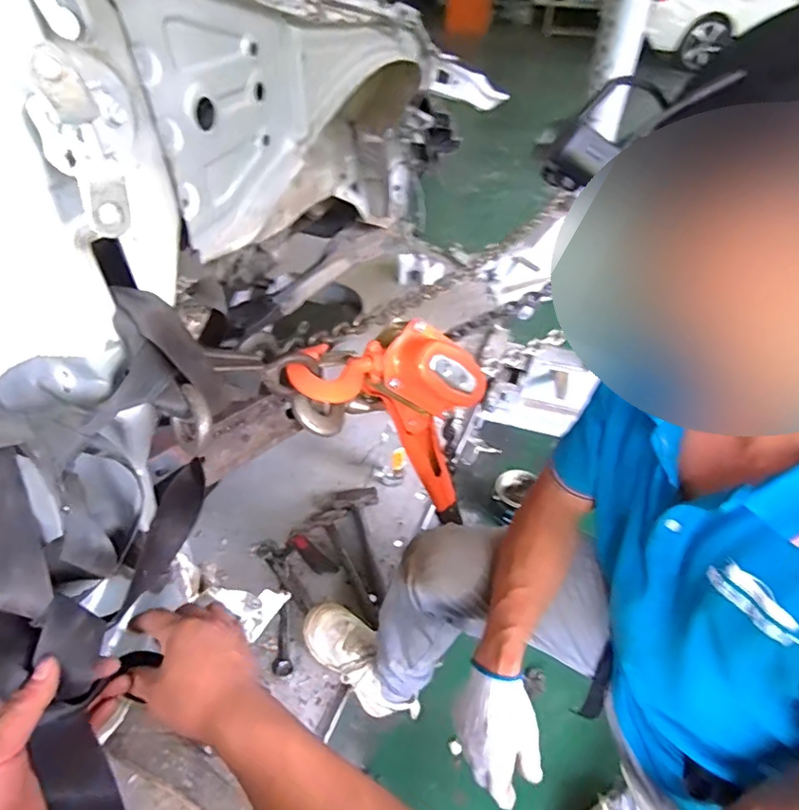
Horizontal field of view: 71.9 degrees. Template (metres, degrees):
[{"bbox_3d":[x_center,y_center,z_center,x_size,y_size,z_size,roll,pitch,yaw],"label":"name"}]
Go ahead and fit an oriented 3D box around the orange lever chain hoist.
[{"bbox_3d":[0.021,0.030,0.863,0.217,0.435,0.141,-45,57,-14],"label":"orange lever chain hoist"}]

